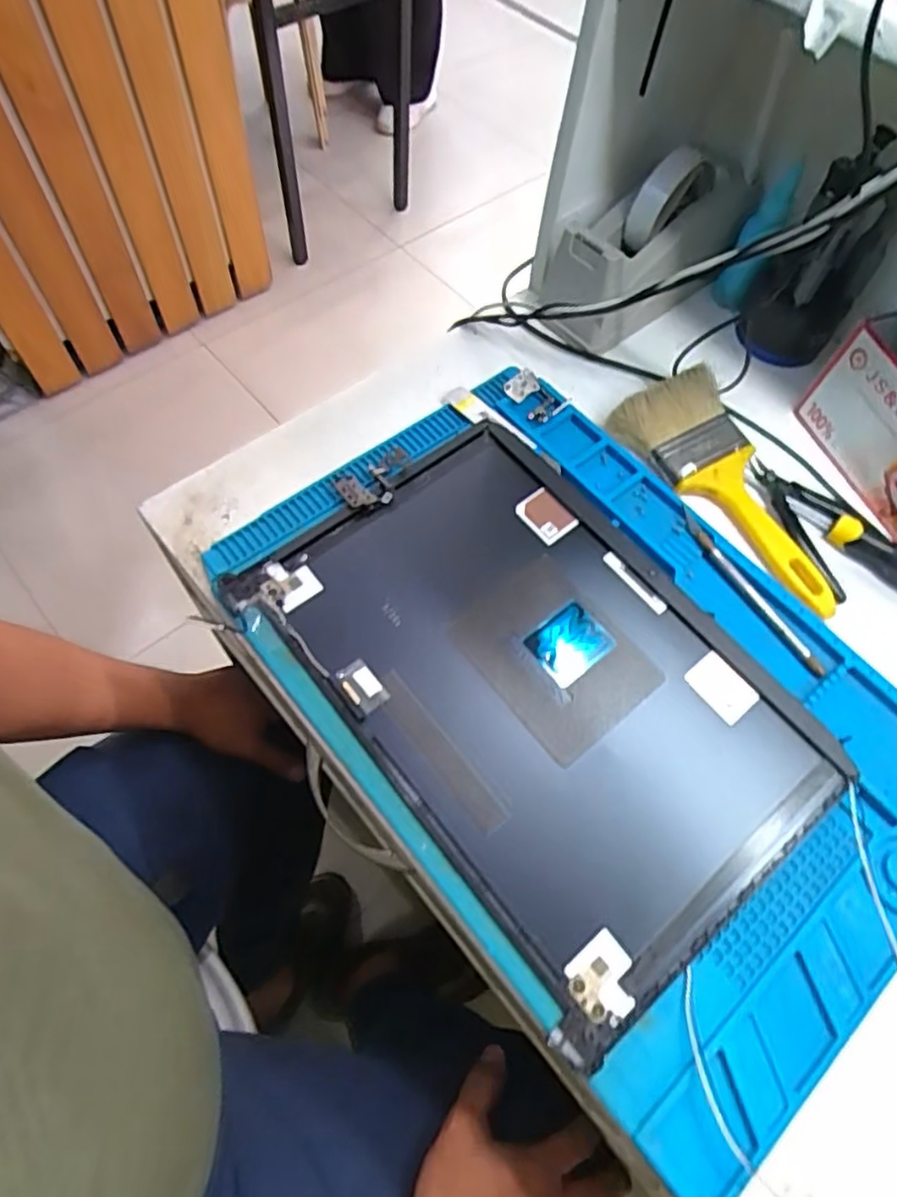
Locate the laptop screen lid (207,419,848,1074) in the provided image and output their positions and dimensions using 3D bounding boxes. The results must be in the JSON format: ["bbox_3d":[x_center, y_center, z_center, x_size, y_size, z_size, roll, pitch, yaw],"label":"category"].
[{"bbox_3d":[0.053,0.047,0.443,0.233,0.014,0.363,-35,68,-18],"label":"laptop screen lid"}]

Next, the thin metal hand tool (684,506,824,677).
[{"bbox_3d":[0.218,-0.007,0.480,0.011,0.006,0.149,-26,68,-16],"label":"thin metal hand tool"}]

